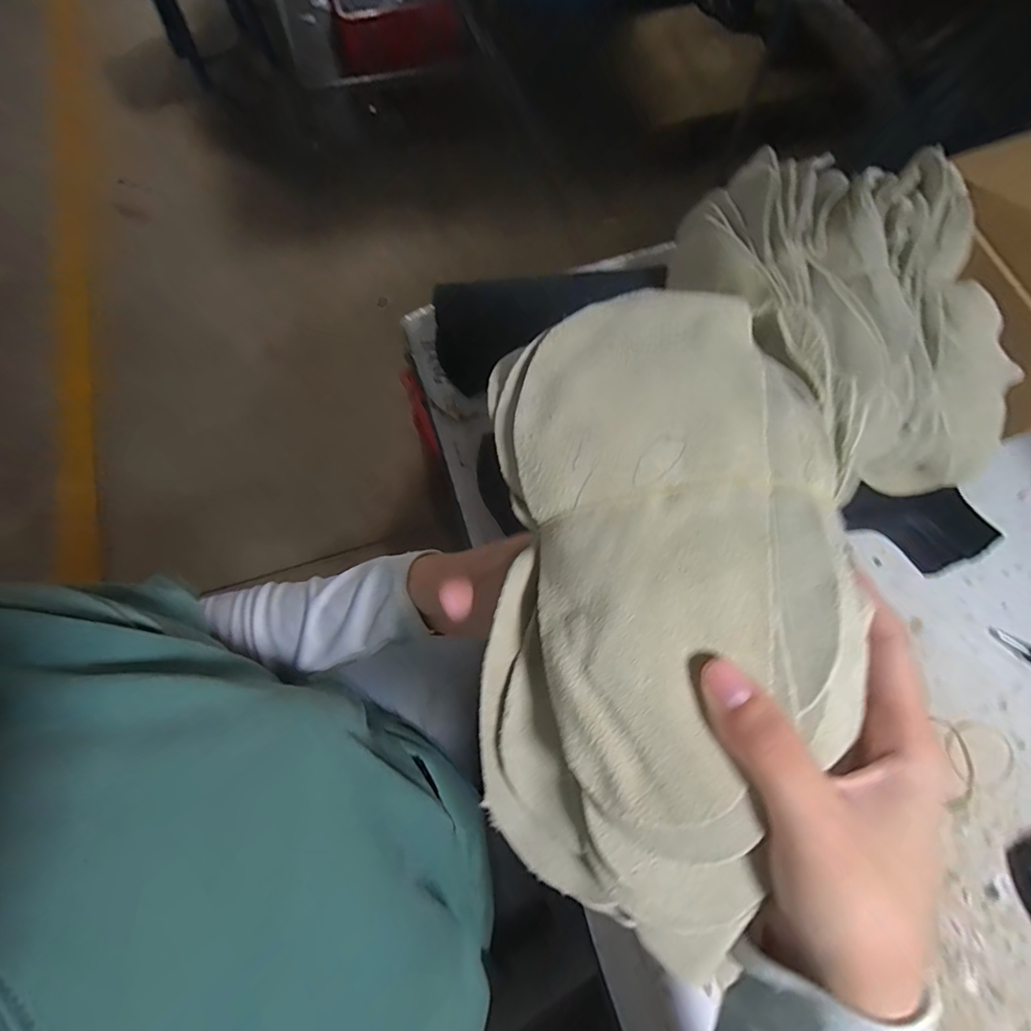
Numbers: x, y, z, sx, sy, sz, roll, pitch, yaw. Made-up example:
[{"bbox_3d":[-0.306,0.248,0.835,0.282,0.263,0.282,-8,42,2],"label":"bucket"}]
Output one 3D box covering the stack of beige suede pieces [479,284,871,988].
[{"bbox_3d":[0.051,0.031,0.194,0.125,0.076,0.241,0,70,0],"label":"stack of beige suede pieces"}]

